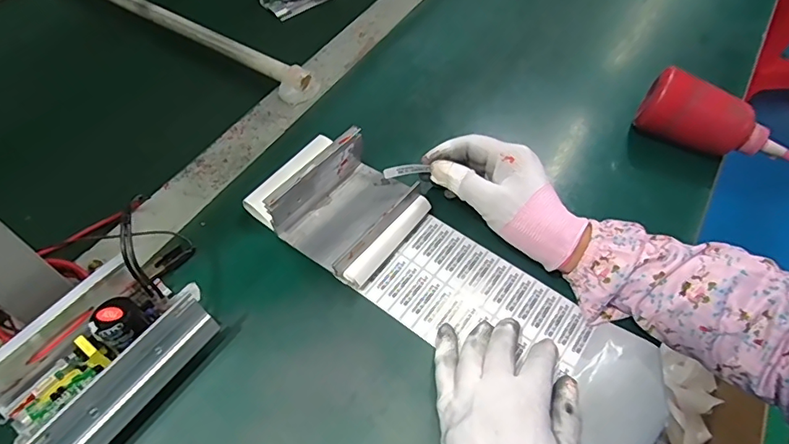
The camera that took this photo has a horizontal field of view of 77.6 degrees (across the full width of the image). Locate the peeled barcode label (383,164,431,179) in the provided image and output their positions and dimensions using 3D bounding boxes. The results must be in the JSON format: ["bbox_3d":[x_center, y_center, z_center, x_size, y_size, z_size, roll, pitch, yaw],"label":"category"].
[{"bbox_3d":[0.008,-0.046,0.441,0.037,0.008,0.006,-8,56,14],"label":"peeled barcode label"}]

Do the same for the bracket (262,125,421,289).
[{"bbox_3d":[-0.039,-0.015,0.431,0.088,0.055,0.114,34,62,19],"label":"bracket"}]

